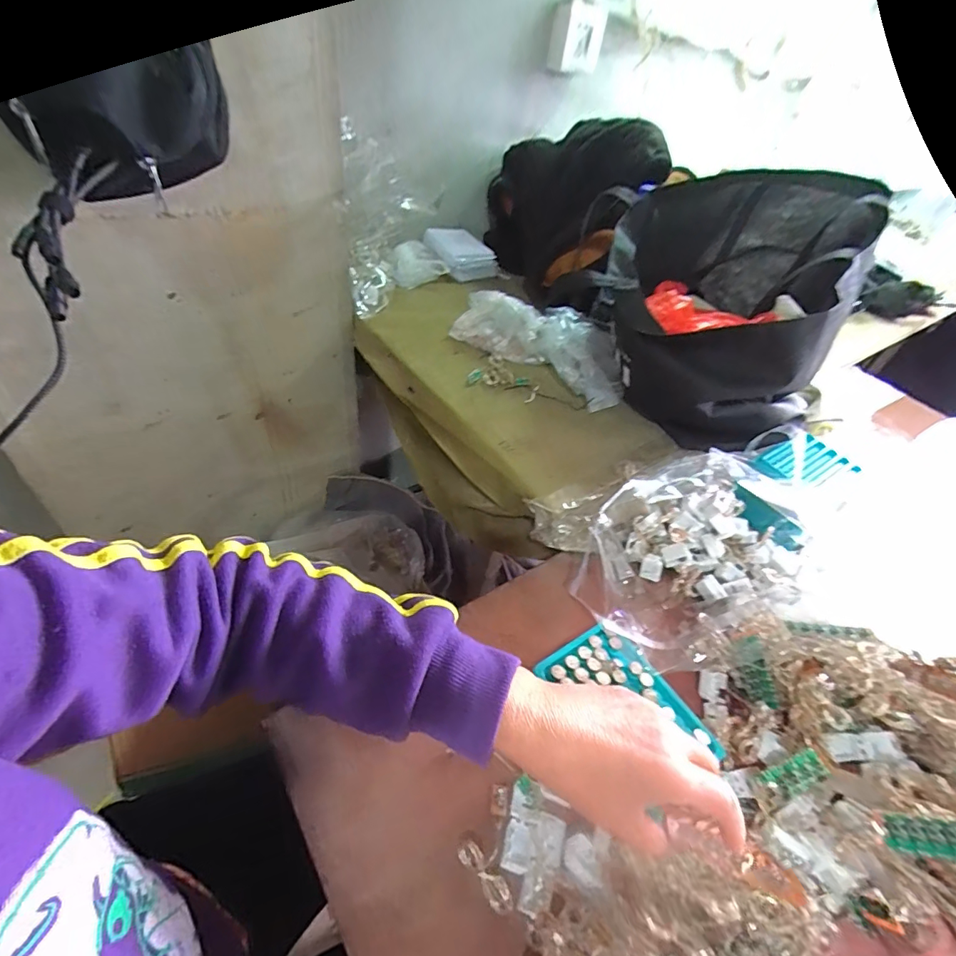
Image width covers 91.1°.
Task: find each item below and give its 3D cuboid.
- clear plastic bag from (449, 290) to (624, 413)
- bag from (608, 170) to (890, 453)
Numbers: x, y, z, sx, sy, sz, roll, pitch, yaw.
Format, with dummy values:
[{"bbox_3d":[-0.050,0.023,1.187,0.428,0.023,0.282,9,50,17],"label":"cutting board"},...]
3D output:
[{"bbox_3d":[0.095,-0.209,0.692,0.278,0.059,0.126,28,47,16],"label":"clear plastic bag"},{"bbox_3d":[0.340,-0.274,0.665,0.286,0.208,0.460,26,46,14],"label":"bag"}]

